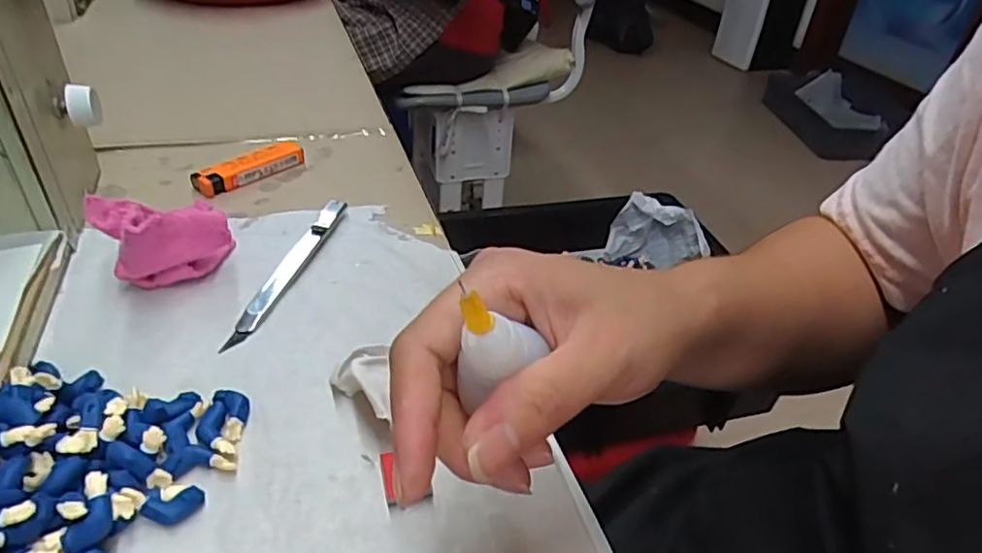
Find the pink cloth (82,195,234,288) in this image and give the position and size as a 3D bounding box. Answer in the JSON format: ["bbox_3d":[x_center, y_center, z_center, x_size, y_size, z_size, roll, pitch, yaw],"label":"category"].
[{"bbox_3d":[-0.180,-0.021,0.347,0.049,0.046,0.054,33,45,33],"label":"pink cloth"}]

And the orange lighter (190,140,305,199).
[{"bbox_3d":[-0.174,-0.080,0.456,0.020,0.018,0.079,29,43,30],"label":"orange lighter"}]

